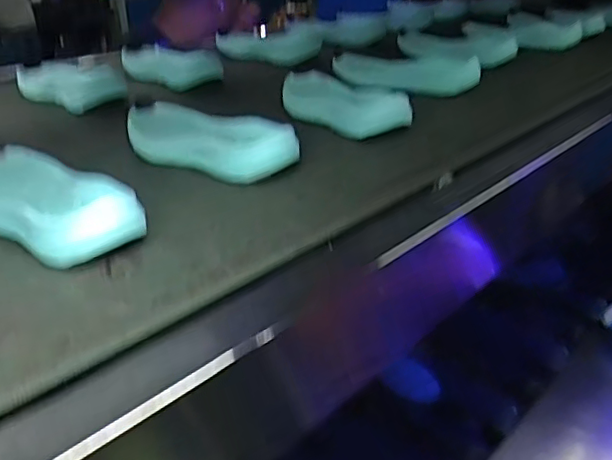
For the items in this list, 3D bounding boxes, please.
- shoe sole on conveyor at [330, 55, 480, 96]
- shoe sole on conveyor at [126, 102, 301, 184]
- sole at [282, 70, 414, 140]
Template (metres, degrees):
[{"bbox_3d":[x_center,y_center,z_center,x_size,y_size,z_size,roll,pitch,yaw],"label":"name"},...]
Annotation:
[{"bbox_3d":[0.135,-0.225,0.853,0.220,0.037,0.074,16,32,28],"label":"shoe sole on conveyor"},{"bbox_3d":[-0.106,-0.089,0.596,0.203,0.042,0.076,22,35,36],"label":"shoe sole on conveyor"},{"bbox_3d":[0.034,-0.155,0.720,0.081,0.042,0.210,-15,31,-26],"label":"sole"}]

